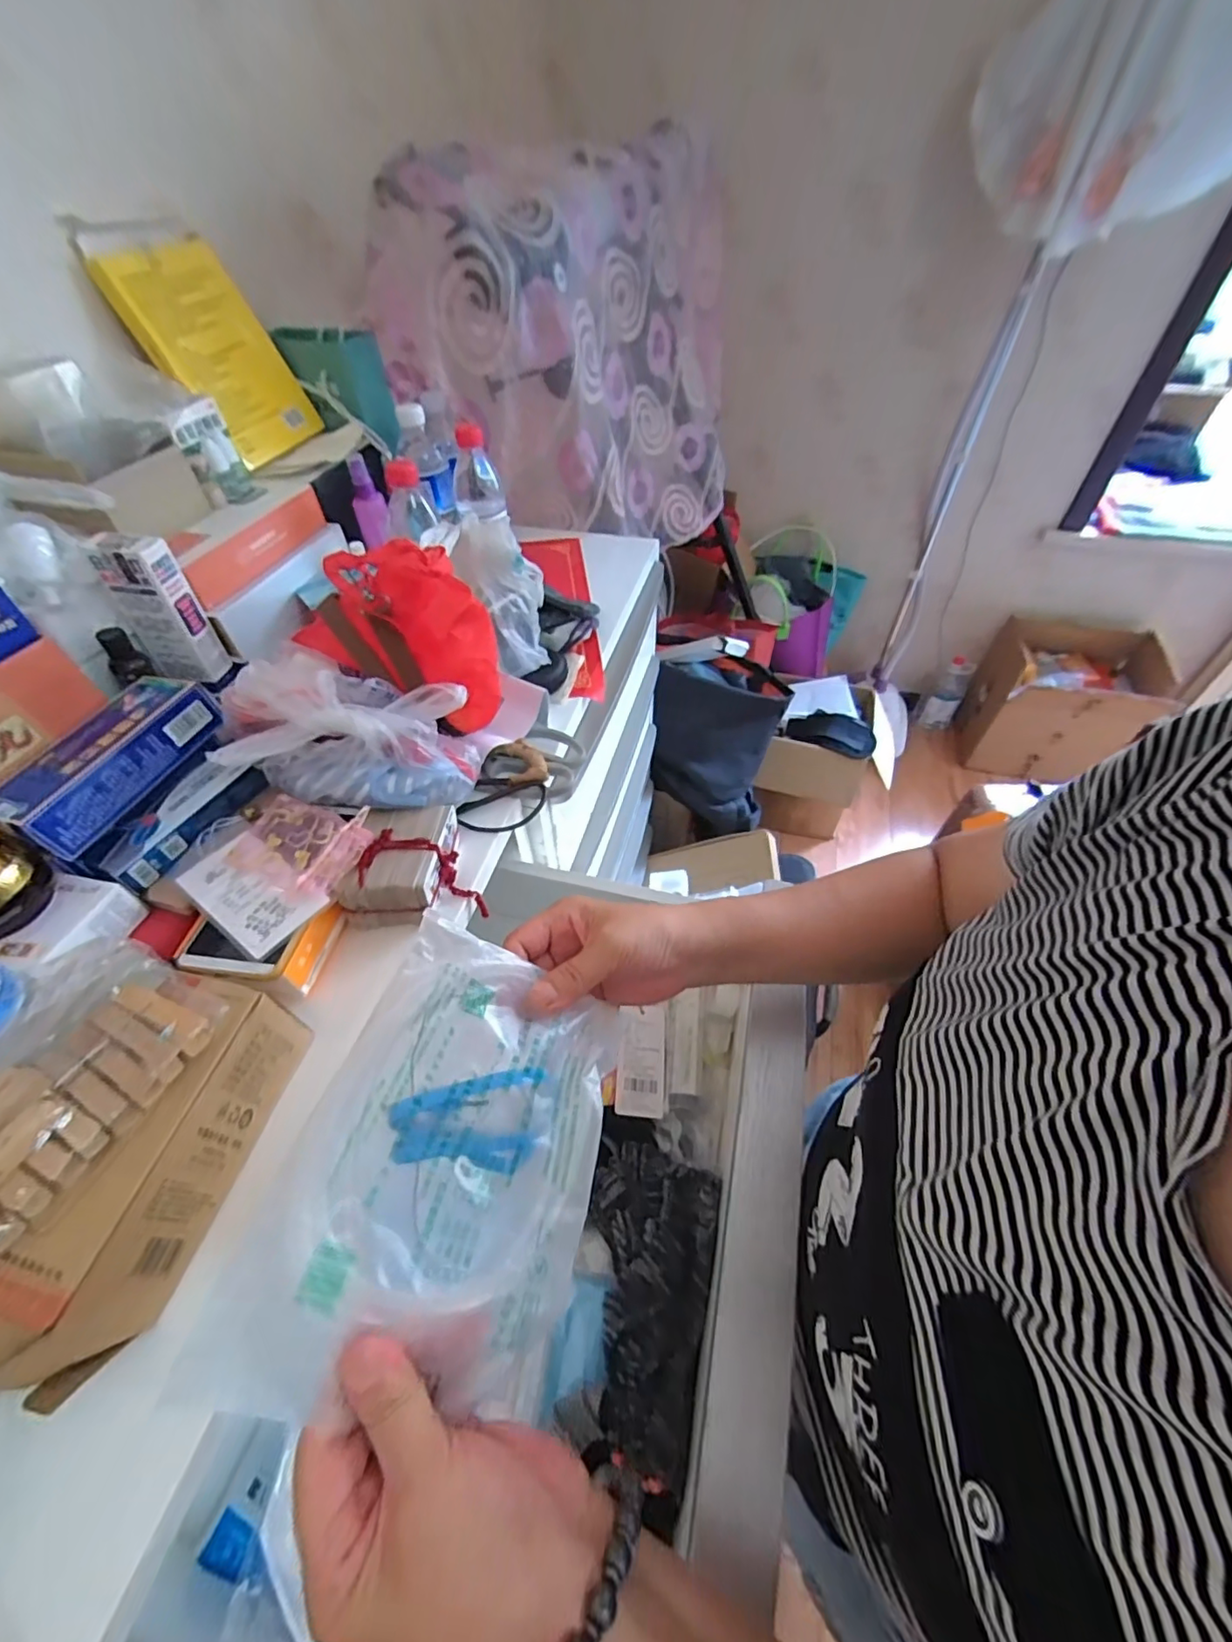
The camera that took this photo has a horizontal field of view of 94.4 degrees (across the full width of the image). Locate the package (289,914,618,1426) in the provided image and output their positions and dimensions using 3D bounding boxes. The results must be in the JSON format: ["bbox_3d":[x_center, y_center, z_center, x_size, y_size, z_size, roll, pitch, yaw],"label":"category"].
[{"bbox_3d":[-0.073,0.154,0.269,0.127,0.019,0.189,27,50,-10],"label":"package"}]

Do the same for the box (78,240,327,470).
[{"bbox_3d":[-0.412,-0.491,0.595,0.028,0.188,0.125,7,56,36],"label":"box"}]

